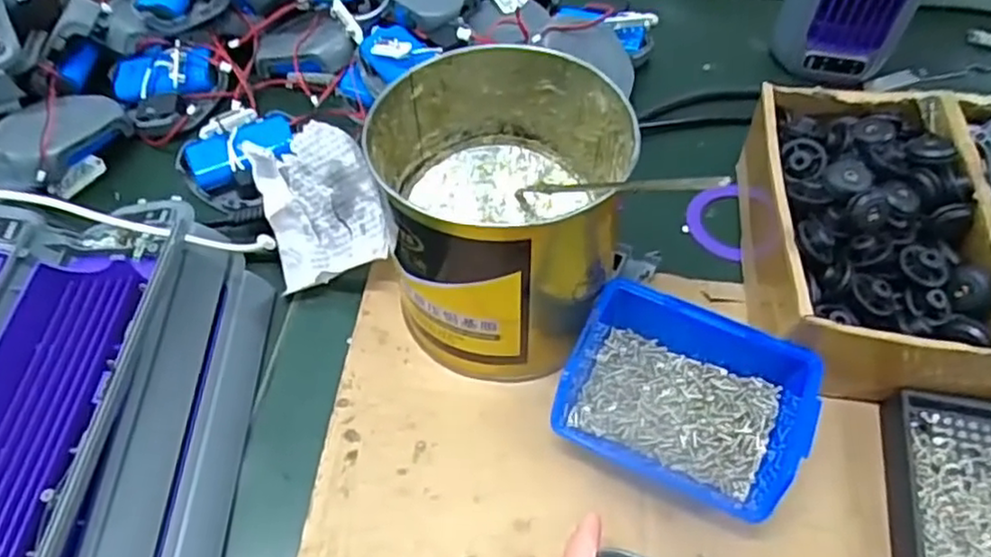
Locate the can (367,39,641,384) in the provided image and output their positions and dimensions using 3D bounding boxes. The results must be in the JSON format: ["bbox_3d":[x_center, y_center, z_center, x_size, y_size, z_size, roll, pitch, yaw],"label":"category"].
[{"bbox_3d":[0.002,-0.031,0.361,0.118,0.118,0.124,0,56,0],"label":"can"}]

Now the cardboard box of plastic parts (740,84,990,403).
[{"bbox_3d":[0.245,-0.017,0.373,0.212,0.082,0.182,3,56,2],"label":"cardboard box of plastic parts"}]

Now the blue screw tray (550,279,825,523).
[{"bbox_3d":[0.091,0.059,0.342,0.113,0.046,0.085,22,59,14],"label":"blue screw tray"}]

